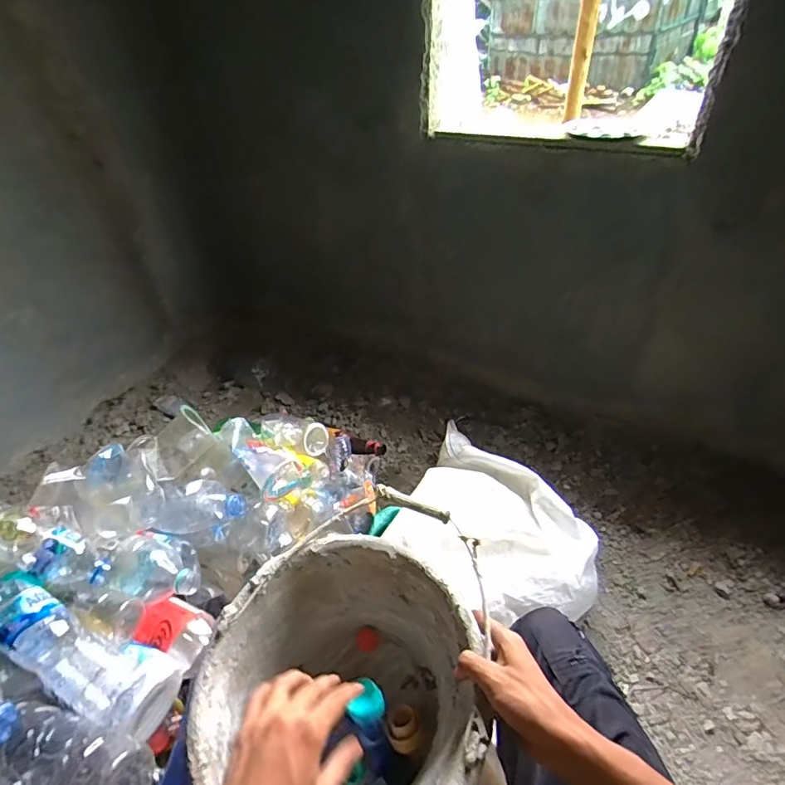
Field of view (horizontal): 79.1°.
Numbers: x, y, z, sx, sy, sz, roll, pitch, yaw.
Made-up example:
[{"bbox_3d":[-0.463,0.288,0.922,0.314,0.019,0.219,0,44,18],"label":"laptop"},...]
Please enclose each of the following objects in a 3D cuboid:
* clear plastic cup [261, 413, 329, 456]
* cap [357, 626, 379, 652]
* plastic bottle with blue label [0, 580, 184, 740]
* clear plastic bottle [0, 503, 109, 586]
[{"bbox_3d":[-0.210,0.089,1.049,0.167,0.061,0.076,18,26,-39],"label":"clear plastic cup"},{"bbox_3d":[-0.033,0.330,0.635,0.029,0.015,0.028,-2,42,2],"label":"cap"},{"bbox_3d":[-0.359,0.293,0.540,0.266,0.076,0.087,41,46,-11],"label":"plastic bottle with blue label"},{"bbox_3d":[-0.463,0.180,0.585,0.216,0.059,0.074,22,44,-4],"label":"clear plastic bottle"}]

